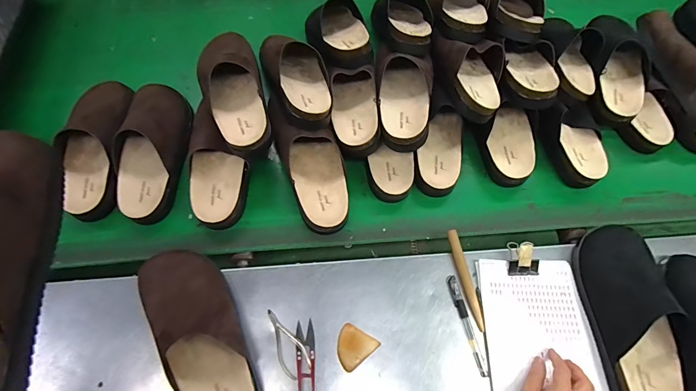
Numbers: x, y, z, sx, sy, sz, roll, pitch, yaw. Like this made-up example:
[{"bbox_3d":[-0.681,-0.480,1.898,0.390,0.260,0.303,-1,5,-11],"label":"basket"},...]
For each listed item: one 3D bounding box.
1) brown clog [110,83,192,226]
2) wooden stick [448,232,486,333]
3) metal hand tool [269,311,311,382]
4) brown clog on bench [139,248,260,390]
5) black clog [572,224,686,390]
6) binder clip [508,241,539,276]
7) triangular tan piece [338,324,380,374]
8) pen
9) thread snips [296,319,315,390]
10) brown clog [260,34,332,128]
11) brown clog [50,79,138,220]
[{"bbox_3d":[-0.349,-0.083,0.625,0.106,0.074,0.260,3,67,0],"label":"brown clog"},{"bbox_3d":[0.191,0.134,0.562,0.017,0.014,0.158,-10,67,-6],"label":"wooden stick"},{"bbox_3d":[-0.095,0.218,0.518,0.043,0.005,0.101,-33,73,-13],"label":"metal hand tool"},{"bbox_3d":[-0.200,0.191,0.481,0.103,0.083,0.270,-31,71,-14],"label":"brown clog on bench"},{"bbox_3d":[0.425,0.173,0.515,0.105,0.075,0.278,0,67,-1],"label":"black clog"},{"bbox_3d":[0.289,0.103,0.575,0.049,0.047,0.061,8,67,2],"label":"binder clip"},{"bbox_3d":[0.009,0.231,0.522,0.057,0.004,0.057,27,69,10],"label":"triangular tan piece"},{"bbox_3d":[0.184,0.198,0.540,0.016,0.009,0.147,-11,67,-6],"label":"pen"},{"bbox_3d":[-0.061,0.246,0.504,0.026,0.011,0.118,-4,67,-3],"label":"thread snips"},{"bbox_3d":[-0.099,-0.235,0.639,0.116,0.086,0.254,-13,52,-6],"label":"brown clog"},{"bbox_3d":[-0.466,-0.098,0.631,0.113,0.078,0.277,-5,67,-3],"label":"brown clog"}]

